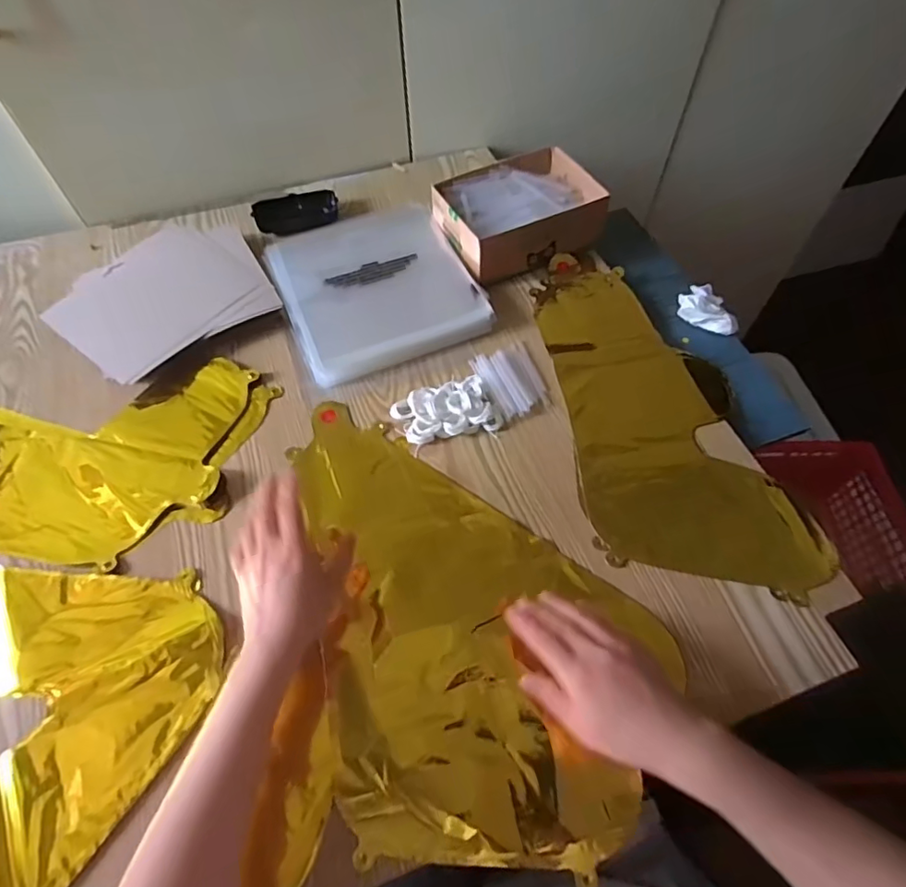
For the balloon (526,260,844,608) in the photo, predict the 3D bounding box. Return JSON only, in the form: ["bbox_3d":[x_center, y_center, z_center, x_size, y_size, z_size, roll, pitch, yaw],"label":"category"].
[{"bbox_3d":[0.215,-0.050,0.570,0.207,0.019,0.414,-7,59,-4],"label":"balloon"}]

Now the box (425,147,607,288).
[{"bbox_3d":[0.079,-0.285,0.683,0.190,0.071,0.140,-24,62,-14],"label":"box"}]

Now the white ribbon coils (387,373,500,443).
[{"bbox_3d":[-0.008,-0.036,0.561,0.101,0.021,0.063,-14,60,-8],"label":"white ribbon coils"}]

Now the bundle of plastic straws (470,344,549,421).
[{"bbox_3d":[0.065,-0.071,0.588,0.068,0.012,0.087,-20,61,-11],"label":"bundle of plastic straws"}]

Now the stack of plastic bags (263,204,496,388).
[{"bbox_3d":[-0.094,-0.191,0.652,0.211,0.027,0.229,-21,61,-12],"label":"stack of plastic bags"}]

